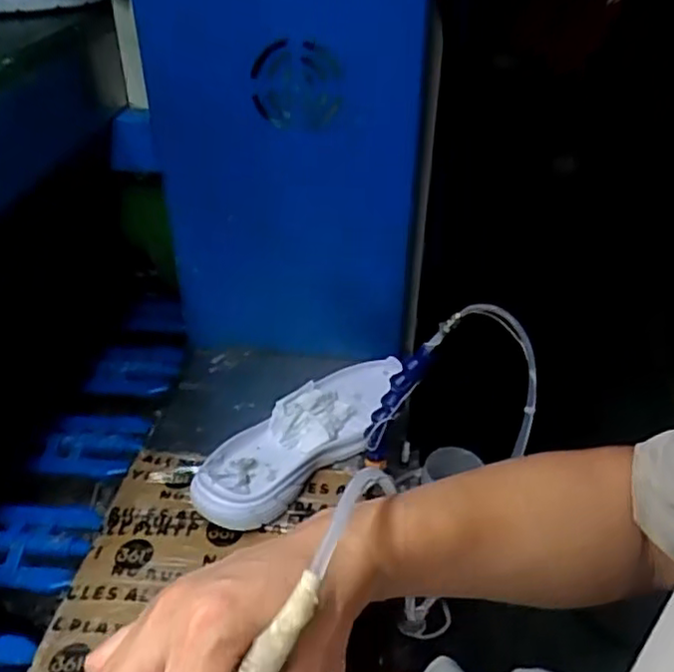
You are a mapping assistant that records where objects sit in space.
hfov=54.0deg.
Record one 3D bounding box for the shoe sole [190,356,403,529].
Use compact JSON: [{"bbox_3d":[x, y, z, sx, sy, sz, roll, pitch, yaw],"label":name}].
[{"bbox_3d":[-0.030,0.106,0.709,0.094,0.047,0.288,28,44,33],"label":"shoe sole"}]

